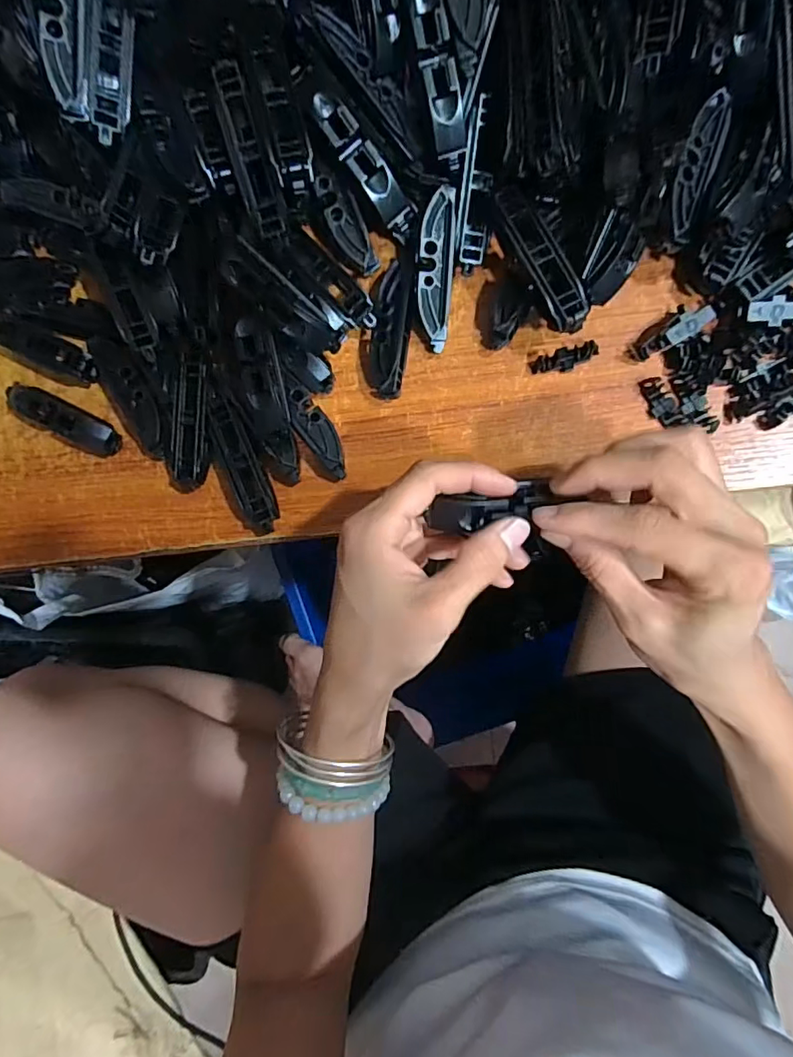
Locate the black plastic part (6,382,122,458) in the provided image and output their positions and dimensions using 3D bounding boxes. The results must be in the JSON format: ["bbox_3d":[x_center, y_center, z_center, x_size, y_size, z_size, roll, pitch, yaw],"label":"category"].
[{"bbox_3d":[-0.205,-0.067,0.319,0.076,0.017,0.024,25,94,6],"label":"black plastic part"}]

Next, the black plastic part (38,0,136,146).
[{"bbox_3d":[-0.143,-0.230,0.246,0.034,0.028,0.081,8,110,7],"label":"black plastic part"}]

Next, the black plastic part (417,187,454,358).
[{"bbox_3d":[0.021,-0.137,0.282,0.018,0.012,0.078,4,107,7],"label":"black plastic part"}]

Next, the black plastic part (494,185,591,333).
[{"bbox_3d":[0.071,-0.133,0.260,0.021,0.006,0.075,-30,87,6],"label":"black plastic part"}]

